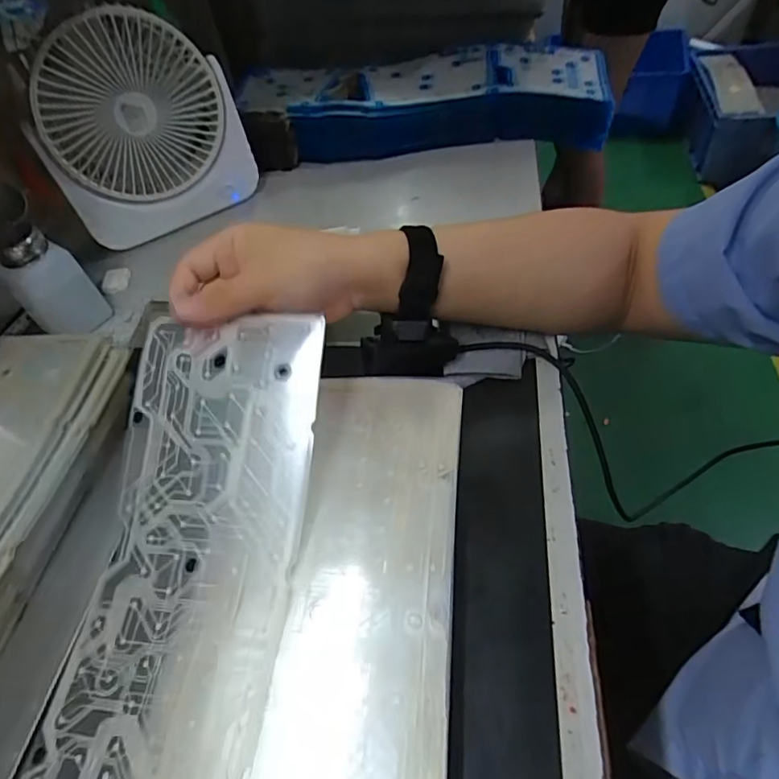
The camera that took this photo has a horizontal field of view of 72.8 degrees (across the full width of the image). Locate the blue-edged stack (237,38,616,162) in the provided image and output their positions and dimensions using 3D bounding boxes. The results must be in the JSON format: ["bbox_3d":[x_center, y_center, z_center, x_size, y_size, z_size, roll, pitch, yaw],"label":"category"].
[{"bbox_3d":[0.043,-0.353,0.647,0.429,0.067,0.146,-3,52,7],"label":"blue-edged stack"}]

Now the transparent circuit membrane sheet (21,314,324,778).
[{"bbox_3d":[-0.128,0.144,0.274,0.117,0.042,0.411,6,61,8],"label":"transparent circuit membrane sheet"}]

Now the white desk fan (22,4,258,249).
[{"bbox_3d":[-0.248,-0.260,0.524,0.185,0.185,0.069,-32,54,-15],"label":"white desk fan"}]

